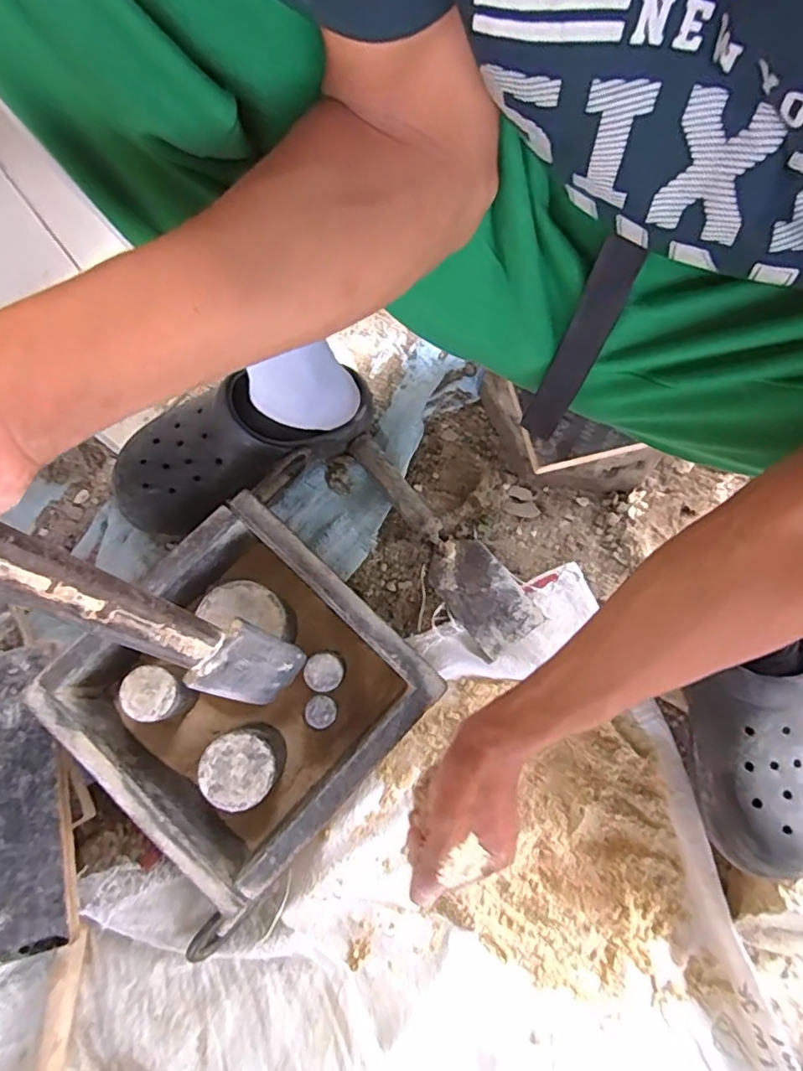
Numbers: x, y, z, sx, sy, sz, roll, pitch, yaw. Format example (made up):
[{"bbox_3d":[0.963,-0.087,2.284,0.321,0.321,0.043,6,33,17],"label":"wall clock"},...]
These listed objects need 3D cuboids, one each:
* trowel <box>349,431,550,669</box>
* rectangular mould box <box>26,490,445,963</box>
[{"bbox_3d":[0.040,-0.001,0.609,0.072,0.026,0.260,-34,79,-8],"label":"trowel"},{"bbox_3d":[-0.127,0.145,0.523,0.255,0.121,0.242,43,78,9],"label":"rectangular mould box"}]

